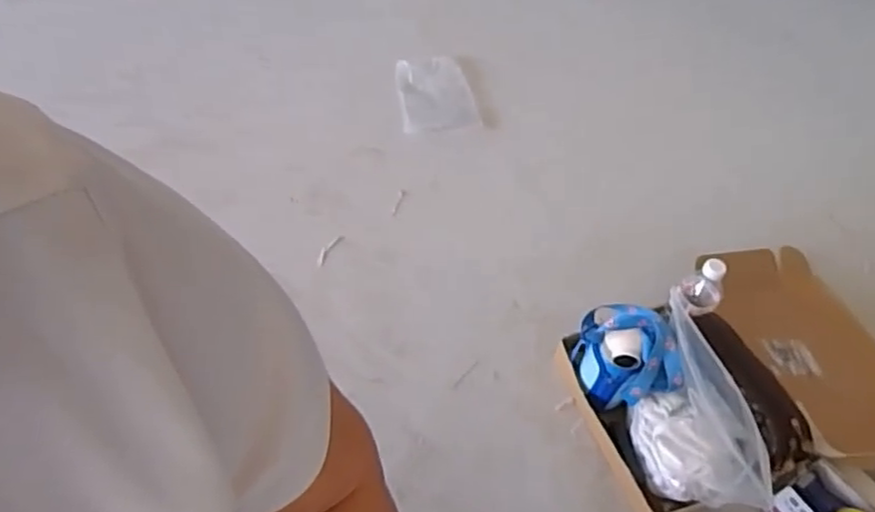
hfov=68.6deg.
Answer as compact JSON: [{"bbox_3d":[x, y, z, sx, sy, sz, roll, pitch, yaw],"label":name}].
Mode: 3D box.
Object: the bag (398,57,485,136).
[{"bbox_3d":[-0.006,-0.402,1.583,0.180,0.030,0.258,-7,53,-7],"label":"bag"}]

